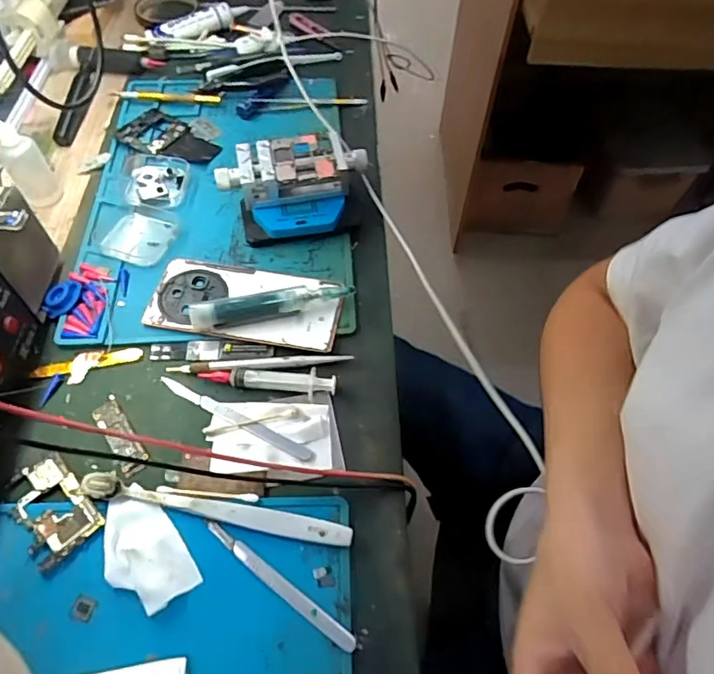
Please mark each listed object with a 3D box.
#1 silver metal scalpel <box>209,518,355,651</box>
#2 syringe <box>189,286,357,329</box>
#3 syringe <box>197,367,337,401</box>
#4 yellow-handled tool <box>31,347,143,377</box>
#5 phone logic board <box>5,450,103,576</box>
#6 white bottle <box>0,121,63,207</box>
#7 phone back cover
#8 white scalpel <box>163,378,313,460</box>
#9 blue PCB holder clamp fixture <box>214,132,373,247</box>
[{"bbox_3d":[-0.050,0.155,0.338,0.118,0.006,0.010,33,60,17],"label":"silver metal scalpel"},{"bbox_3d":[-0.070,-0.025,0.448,0.134,0.022,0.020,-9,57,-10],"label":"syringe"},{"bbox_3d":[-0.070,0.034,0.415,0.105,0.010,0.021,4,56,-2],"label":"syringe"},{"bbox_3d":[-0.218,0.021,0.430,0.085,0.005,0.013,-10,57,-11],"label":"yellow-handled tool"},{"bbox_3d":[-0.209,0.115,0.363,0.044,0.009,0.077,-36,65,-25],"label":"phone logic board"},{"bbox_3d":[-0.314,-0.167,0.507,0.035,0.076,0.036,-26,62,-20],"label":"white bottle"},{"bbox_3d":[-0.095,-0.033,0.458,0.161,0.011,0.075,10,56,2],"label":"phone back cover"},{"bbox_3d":[-0.094,0.059,0.402,0.134,0.004,0.010,26,58,13],"label":"white scalpel"},{"bbox_3d":[-0.058,-0.140,0.506,0.140,0.058,0.092,-9,57,-10],"label":"blue PCB holder clamp fixture"}]

